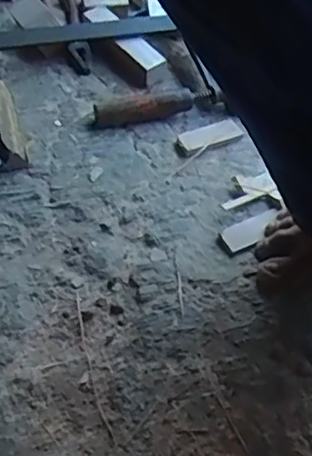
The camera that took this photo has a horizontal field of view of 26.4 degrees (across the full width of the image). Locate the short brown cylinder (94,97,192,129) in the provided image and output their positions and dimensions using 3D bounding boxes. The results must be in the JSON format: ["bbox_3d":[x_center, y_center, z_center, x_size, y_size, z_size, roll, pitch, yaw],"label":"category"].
[{"bbox_3d":[-0.017,-0.139,0.786,0.114,0.028,0.025,-12,51,-11],"label":"short brown cylinder"}]

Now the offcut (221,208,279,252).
[{"bbox_3d":[0.101,0.001,0.686,0.068,0.008,0.027,-27,56,-22],"label":"offcut"}]

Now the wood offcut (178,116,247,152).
[{"bbox_3d":[0.066,-0.110,0.777,0.080,0.007,0.027,-21,69,-20],"label":"wood offcut"}]

